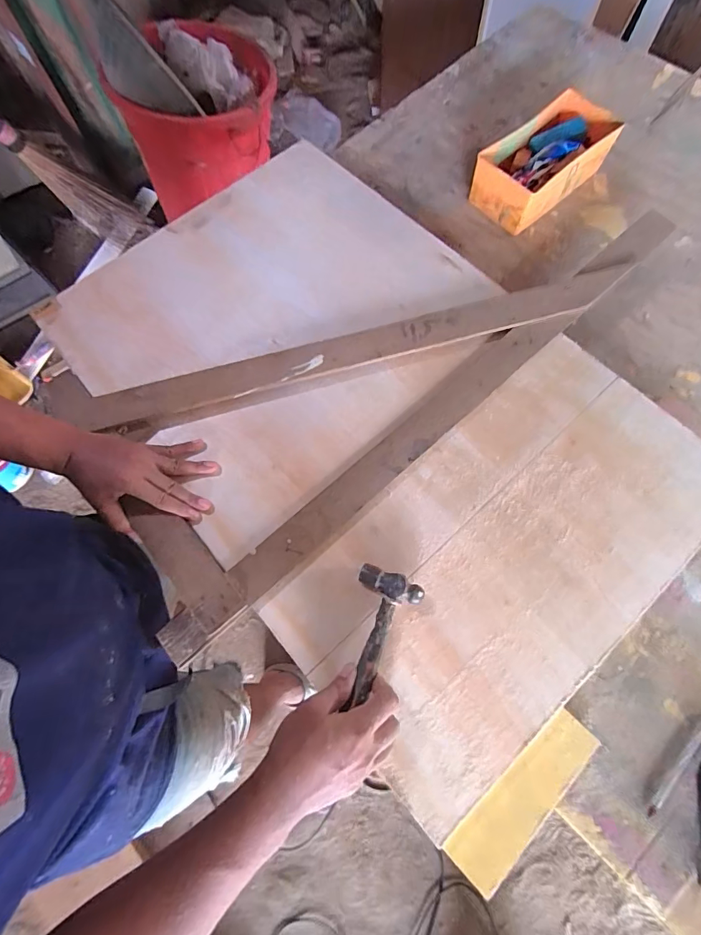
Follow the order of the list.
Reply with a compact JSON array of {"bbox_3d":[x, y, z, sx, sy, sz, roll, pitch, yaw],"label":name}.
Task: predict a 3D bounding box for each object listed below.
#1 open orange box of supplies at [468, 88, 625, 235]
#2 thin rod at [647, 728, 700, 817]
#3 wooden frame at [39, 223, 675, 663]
[{"bbox_3d":[0.333,-0.523,0.719,0.243,0.081,0.123,-39,74,-10],"label":"open orange box of supplies"},{"bbox_3d":[0.373,0.335,0.465,0.012,0.009,0.133,43,77,13],"label":"thin rod"},{"bbox_3d":[0.026,-0.139,0.605,0.796,0.029,0.389,-33,71,-10],"label":"wooden frame"}]

